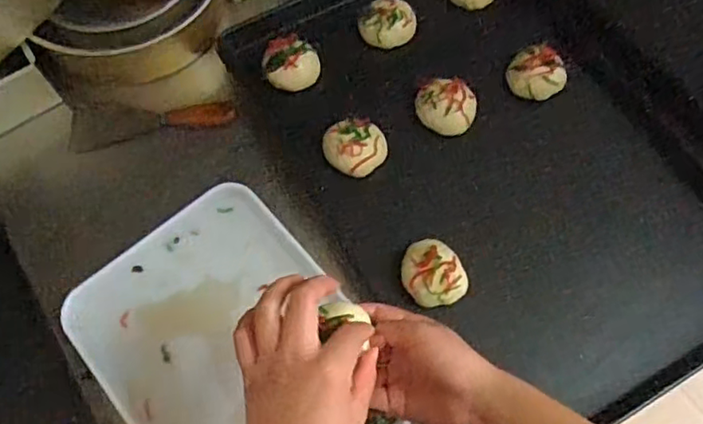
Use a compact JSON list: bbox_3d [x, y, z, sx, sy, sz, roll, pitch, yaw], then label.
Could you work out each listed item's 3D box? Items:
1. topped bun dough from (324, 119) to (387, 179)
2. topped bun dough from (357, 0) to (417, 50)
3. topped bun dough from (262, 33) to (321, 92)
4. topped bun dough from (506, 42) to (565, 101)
[{"bbox_3d":[0.004,-0.073,0.699,0.066,0.025,0.060,0,67,0],"label":"topped bun dough"},{"bbox_3d":[0.045,-0.233,0.781,0.071,0.043,0.062,-33,71,-13],"label":"topped bun dough"},{"bbox_3d":[-0.072,-0.180,0.748,0.067,0.031,0.065,0,67,0],"label":"topped bun dough"},{"bbox_3d":[0.220,-0.166,0.739,0.069,0.044,0.056,20,68,8],"label":"topped bun dough"}]

